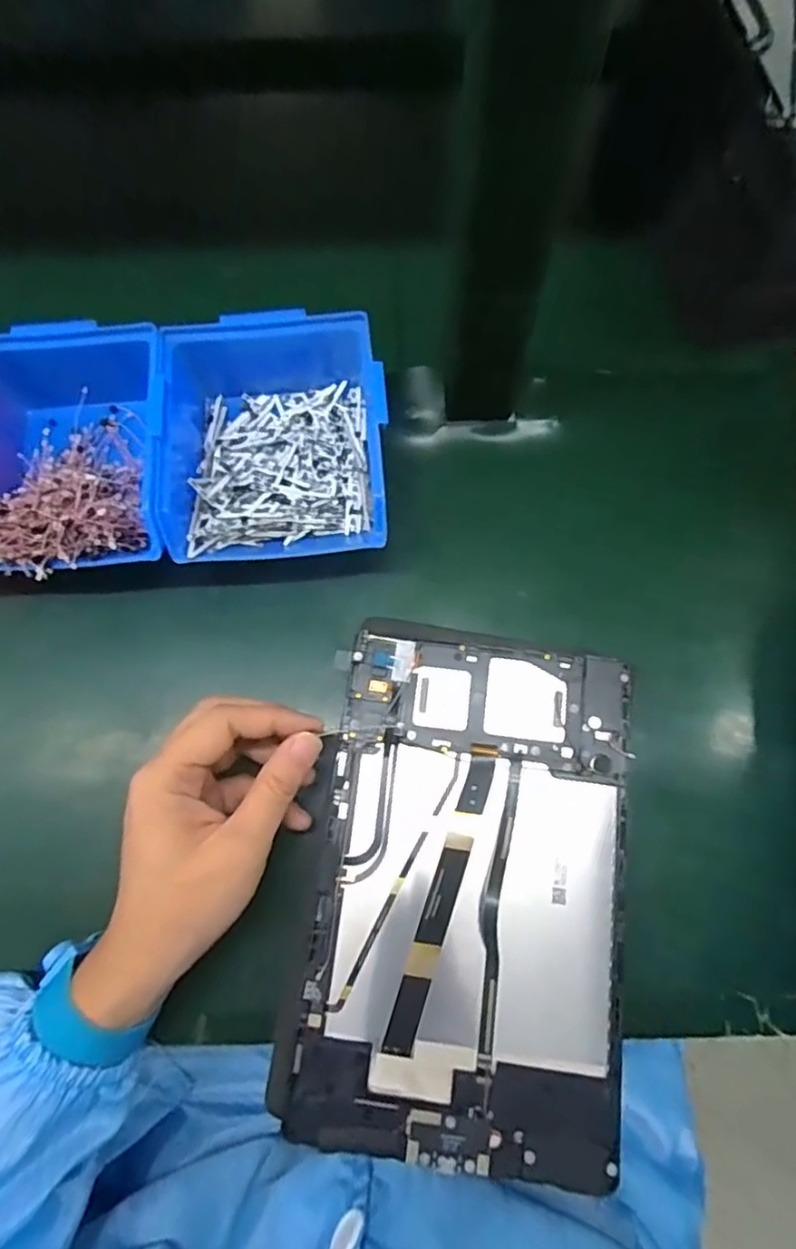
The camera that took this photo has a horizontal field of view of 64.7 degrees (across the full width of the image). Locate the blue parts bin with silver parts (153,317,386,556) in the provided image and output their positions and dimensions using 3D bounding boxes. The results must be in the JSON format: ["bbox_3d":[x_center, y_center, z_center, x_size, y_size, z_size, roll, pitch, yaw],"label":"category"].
[{"bbox_3d":[-0.072,-0.104,0.371,0.129,0.067,0.135,-10,73,-2],"label":"blue parts bin with silver parts"}]

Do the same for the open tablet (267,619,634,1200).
[{"bbox_3d":[0.033,0.124,0.316,0.154,0.014,0.241,7,73,3],"label":"open tablet"}]

